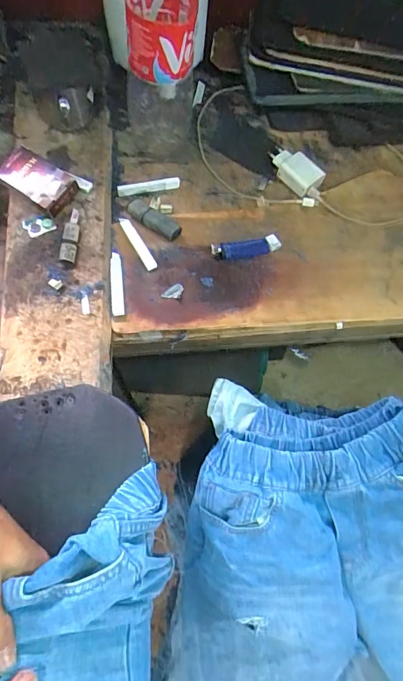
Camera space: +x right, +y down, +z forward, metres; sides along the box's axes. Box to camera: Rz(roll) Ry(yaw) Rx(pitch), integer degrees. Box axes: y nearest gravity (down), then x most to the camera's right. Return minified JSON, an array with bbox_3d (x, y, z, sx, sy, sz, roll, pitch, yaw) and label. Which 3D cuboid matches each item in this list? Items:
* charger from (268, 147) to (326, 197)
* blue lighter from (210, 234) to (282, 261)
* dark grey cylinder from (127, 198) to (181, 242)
[{"bbox_3d":[0.145,-0.264,0.634,0.047,0.023,0.087,-33,73,-15],"label":"charger"},{"bbox_3d":[0.064,-0.129,0.582,0.100,0.019,0.025,-13,69,-8],"label":"blue lighter"},{"bbox_3d":[-0.067,-0.173,0.580,0.084,0.020,0.026,33,70,10],"label":"dark grey cylinder"}]

